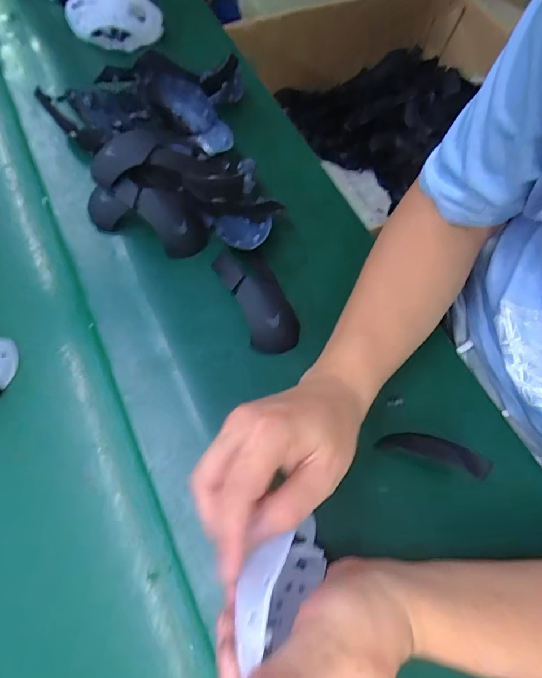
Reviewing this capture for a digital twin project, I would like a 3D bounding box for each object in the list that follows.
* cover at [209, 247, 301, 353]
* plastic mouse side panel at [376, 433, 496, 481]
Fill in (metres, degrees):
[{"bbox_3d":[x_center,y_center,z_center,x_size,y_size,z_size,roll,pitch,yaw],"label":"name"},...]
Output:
[{"bbox_3d":[-0.011,-0.038,0.373,0.048,0.024,0.103,-25,70,-11],"label":"cover"},{"bbox_3d":[0.131,0.090,0.321,0.085,0.016,0.022,12,67,17],"label":"plastic mouse side panel"}]

